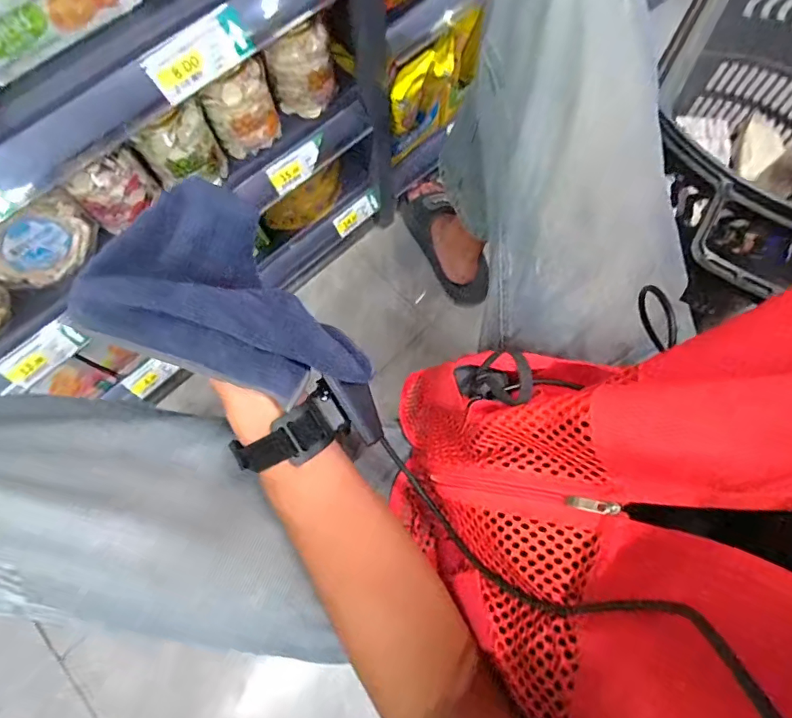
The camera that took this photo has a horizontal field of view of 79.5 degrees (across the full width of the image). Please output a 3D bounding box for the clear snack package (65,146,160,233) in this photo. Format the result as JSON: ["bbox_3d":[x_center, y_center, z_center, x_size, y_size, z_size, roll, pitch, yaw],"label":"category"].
[{"bbox_3d":[-0.308,-0.187,0.526,0.080,0.079,0.030,-39,77,-11],"label":"clear snack package"}]

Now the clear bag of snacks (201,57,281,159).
[{"bbox_3d":[-0.177,-0.290,0.566,0.079,0.099,0.030,-37,76,-10],"label":"clear bag of snacks"}]

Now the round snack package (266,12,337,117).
[{"bbox_3d":[-0.110,-0.343,0.580,0.076,0.099,0.034,-27,75,-7],"label":"round snack package"}]

